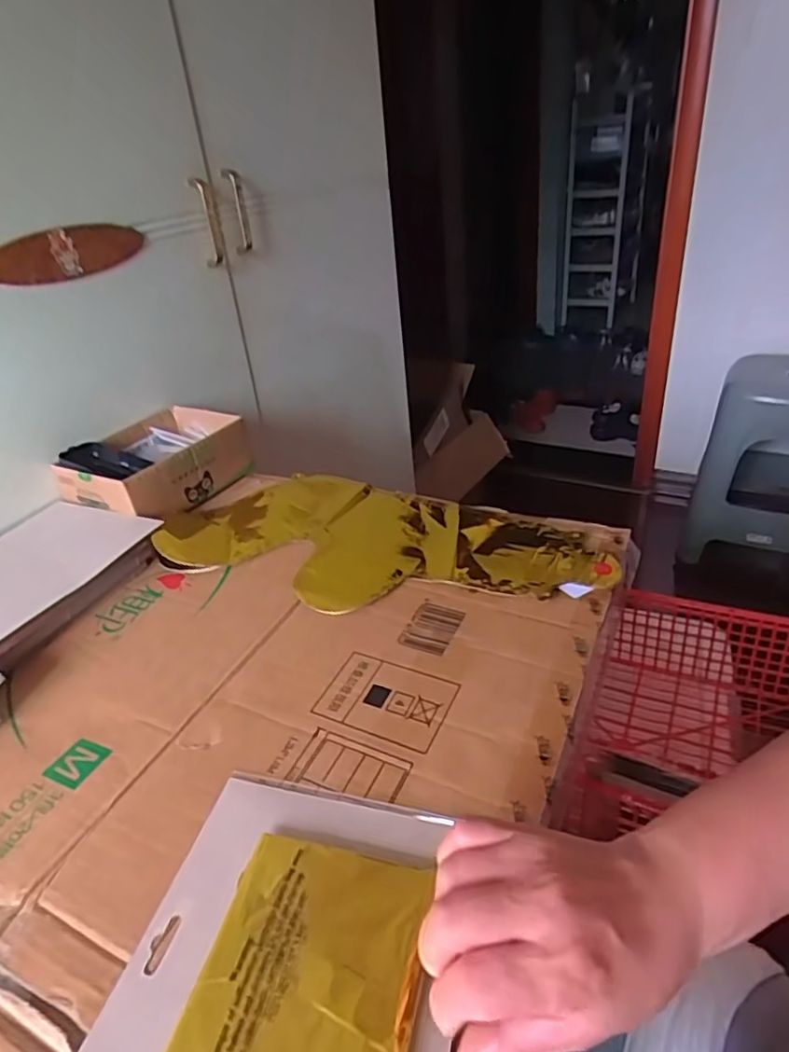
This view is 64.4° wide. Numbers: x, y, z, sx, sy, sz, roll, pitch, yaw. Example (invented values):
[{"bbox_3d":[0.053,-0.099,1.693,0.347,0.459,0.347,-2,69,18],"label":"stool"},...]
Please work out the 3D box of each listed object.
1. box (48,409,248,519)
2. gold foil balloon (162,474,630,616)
[{"bbox_3d":[-0.274,-0.074,0.735,0.144,0.065,0.189,12,37,27],"label":"box"},{"bbox_3d":[-0.018,0.009,0.602,0.416,0.021,0.203,11,36,26],"label":"gold foil balloon"}]

